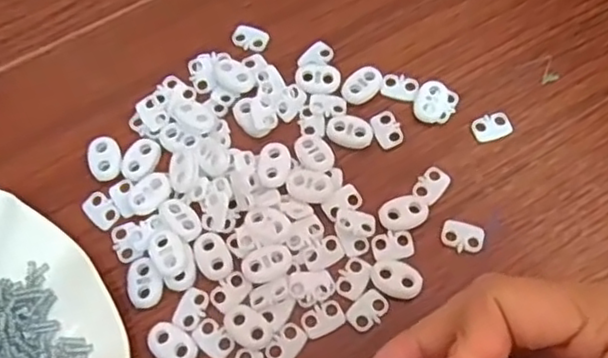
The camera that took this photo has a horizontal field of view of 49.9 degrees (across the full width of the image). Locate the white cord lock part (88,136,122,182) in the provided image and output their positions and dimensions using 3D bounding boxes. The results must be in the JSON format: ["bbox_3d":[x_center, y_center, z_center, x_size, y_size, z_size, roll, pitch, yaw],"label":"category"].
[{"bbox_3d":[-0.097,-0.010,0.319,0.015,0.005,0.023,-12,68,-4],"label":"white cord lock part"}]

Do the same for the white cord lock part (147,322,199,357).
[{"bbox_3d":[-0.057,0.072,0.282,0.023,0.004,0.015,29,71,12],"label":"white cord lock part"}]

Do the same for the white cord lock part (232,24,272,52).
[{"bbox_3d":[-0.028,-0.074,0.345,0.019,0.004,0.013,24,70,10],"label":"white cord lock part"}]

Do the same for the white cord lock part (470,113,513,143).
[{"bbox_3d":[0.092,-0.026,0.320,0.018,0.004,0.014,-21,69,-8],"label":"white cord lock part"}]

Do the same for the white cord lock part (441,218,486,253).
[{"bbox_3d":[0.073,0.026,0.299,0.019,0.004,0.015,17,69,8],"label":"white cord lock part"}]

